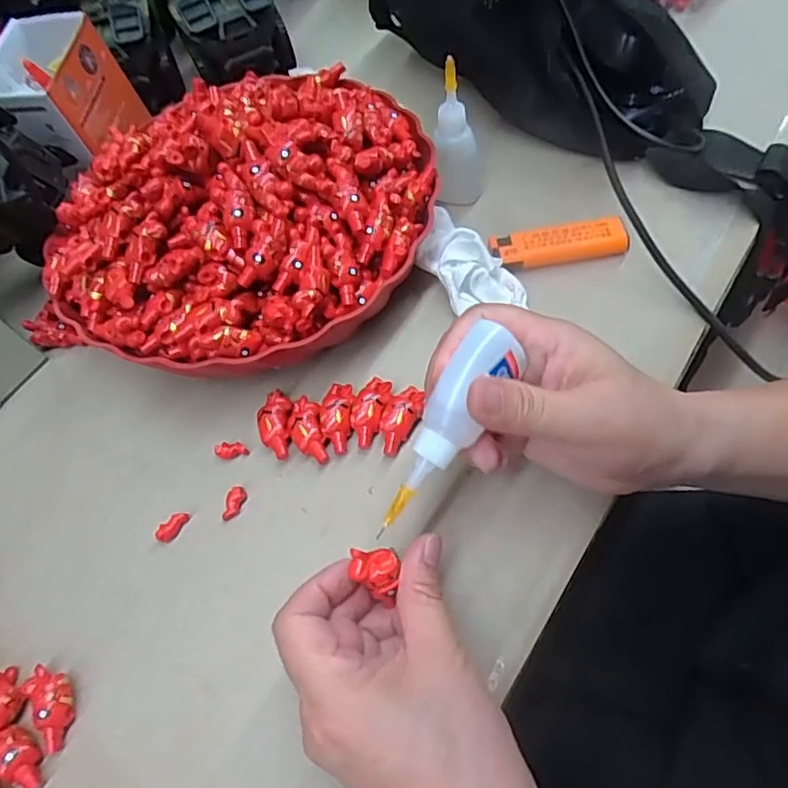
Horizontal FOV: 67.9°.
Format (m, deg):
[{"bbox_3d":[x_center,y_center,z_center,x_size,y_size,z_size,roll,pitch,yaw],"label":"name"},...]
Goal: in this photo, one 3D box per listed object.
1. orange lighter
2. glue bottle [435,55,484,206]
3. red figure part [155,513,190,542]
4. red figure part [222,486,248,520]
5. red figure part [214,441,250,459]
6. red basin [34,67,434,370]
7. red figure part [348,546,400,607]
[{"bbox_3d":[0.099,-0.090,0.356,0.079,0.016,0.021,-10,59,5],"label":"orange lighter"},{"bbox_3d":[0.042,-0.162,0.362,0.032,0.083,0.037,1,61,11],"label":"glue bottle"},{"bbox_3d":[-0.118,0.070,0.311,0.009,0.004,0.018,30,70,24],"label":"red figure part"},{"bbox_3d":[-0.085,0.058,0.312,0.010,0.004,0.018,6,62,14],"label":"red figure part"},{"bbox_3d":[-0.091,0.031,0.328,0.018,0.004,0.010,-16,59,1],"label":"red figure part"},{"bbox_3d":[-0.086,-0.119,0.345,0.210,0.082,0.232,12,63,17],"label":"red basin"},{"bbox_3d":[-0.008,0.073,0.244,0.020,0.010,0.018,7,65,7],"label":"red figure part"}]

